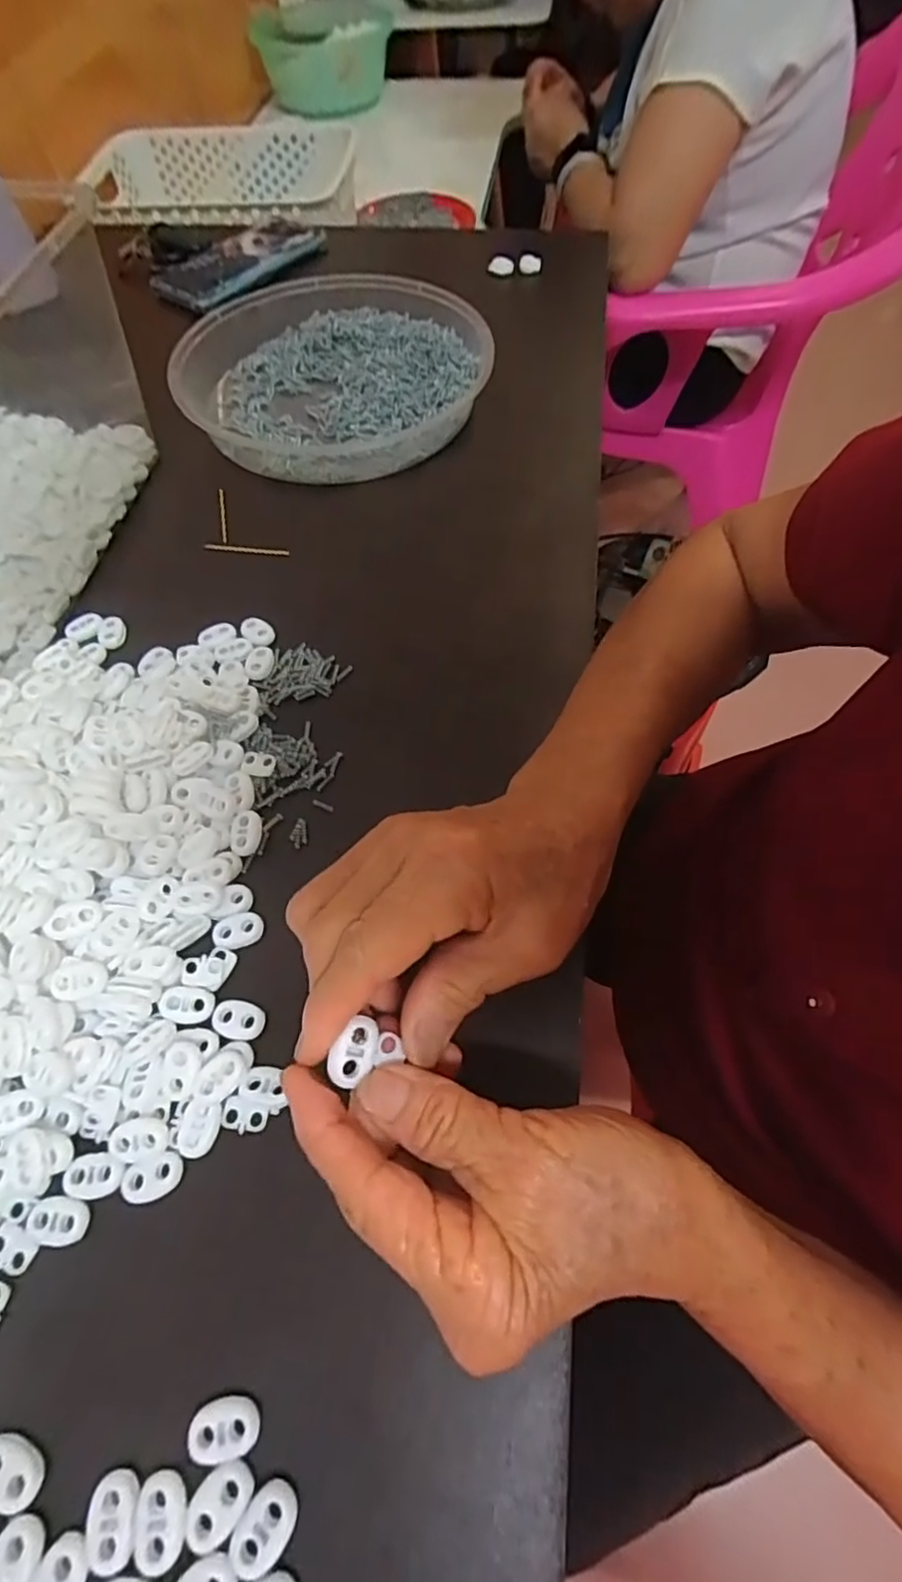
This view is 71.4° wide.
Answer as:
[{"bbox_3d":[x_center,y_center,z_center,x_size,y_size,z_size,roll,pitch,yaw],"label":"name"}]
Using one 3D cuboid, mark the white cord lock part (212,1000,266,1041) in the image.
[{"bbox_3d":[-0.091,0.098,0.270,0.022,0.004,0.015,10,62,7],"label":"white cord lock part"}]

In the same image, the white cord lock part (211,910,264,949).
[{"bbox_3d":[-0.098,0.063,0.287,0.022,0.004,0.015,-19,62,-9],"label":"white cord lock part"}]

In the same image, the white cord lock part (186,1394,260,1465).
[{"bbox_3d":[-0.075,0.209,0.205,0.022,0.004,0.015,-9,61,-3],"label":"white cord lock part"}]

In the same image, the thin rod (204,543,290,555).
[{"bbox_3d":[-0.136,-0.161,0.417,0.058,0.004,0.004,8,61,5],"label":"thin rod"}]

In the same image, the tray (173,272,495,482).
[{"bbox_3d":[-0.091,-0.322,0.481,0.232,0.039,0.209,16,63,10],"label":"tray"}]

